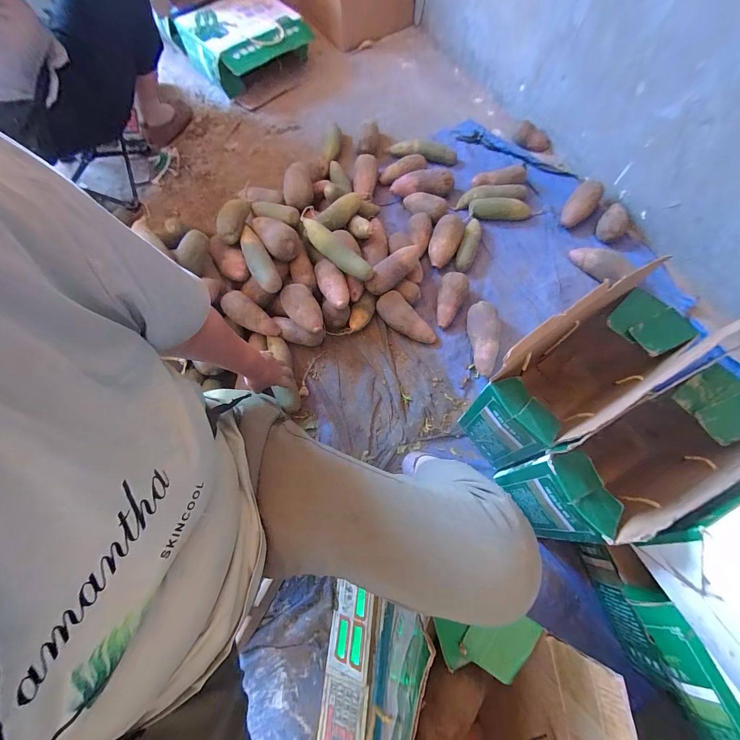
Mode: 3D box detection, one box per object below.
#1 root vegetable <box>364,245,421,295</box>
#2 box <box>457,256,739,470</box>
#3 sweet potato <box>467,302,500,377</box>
[{"bbox_3d":[0.061,-0.255,0.858,0.169,0.069,0.060,-39,74,-14],"label":"root vegetable"},{"bbox_3d":[0.385,0.002,0.637,0.379,0.339,0.152,-30,72,-12],"label":"box"},{"bbox_3d":[0.290,-0.080,0.845,0.072,0.074,0.183,4,69,1],"label":"sweet potato"}]

